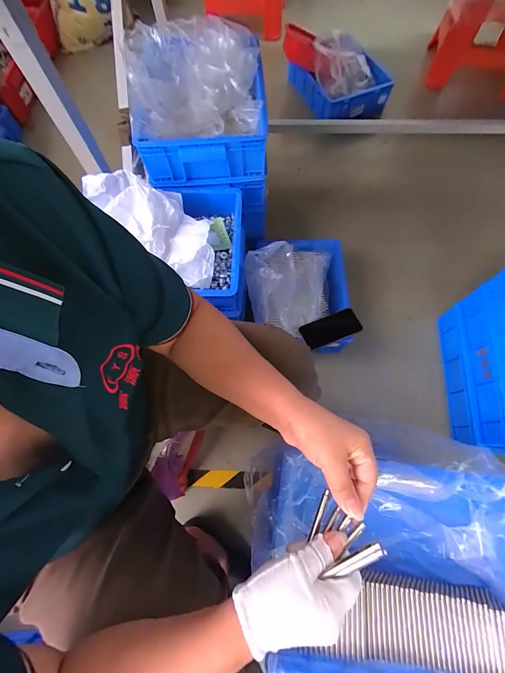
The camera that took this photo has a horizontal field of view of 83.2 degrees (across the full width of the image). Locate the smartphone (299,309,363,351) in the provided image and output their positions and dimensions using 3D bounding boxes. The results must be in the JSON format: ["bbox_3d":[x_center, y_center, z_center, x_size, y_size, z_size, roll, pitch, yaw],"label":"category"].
[{"bbox_3d":[0.212,-0.020,0.774,0.154,0.012,0.076,-22,71,3],"label":"smartphone"}]

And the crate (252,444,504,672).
[{"bbox_3d":[0.235,0.378,0.484,0.408,0.124,0.330,6,71,4],"label":"crate"}]

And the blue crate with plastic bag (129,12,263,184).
[{"bbox_3d":[-0.128,-0.579,0.705,0.295,0.166,0.359,-7,70,-1],"label":"blue crate with plastic bag"}]

